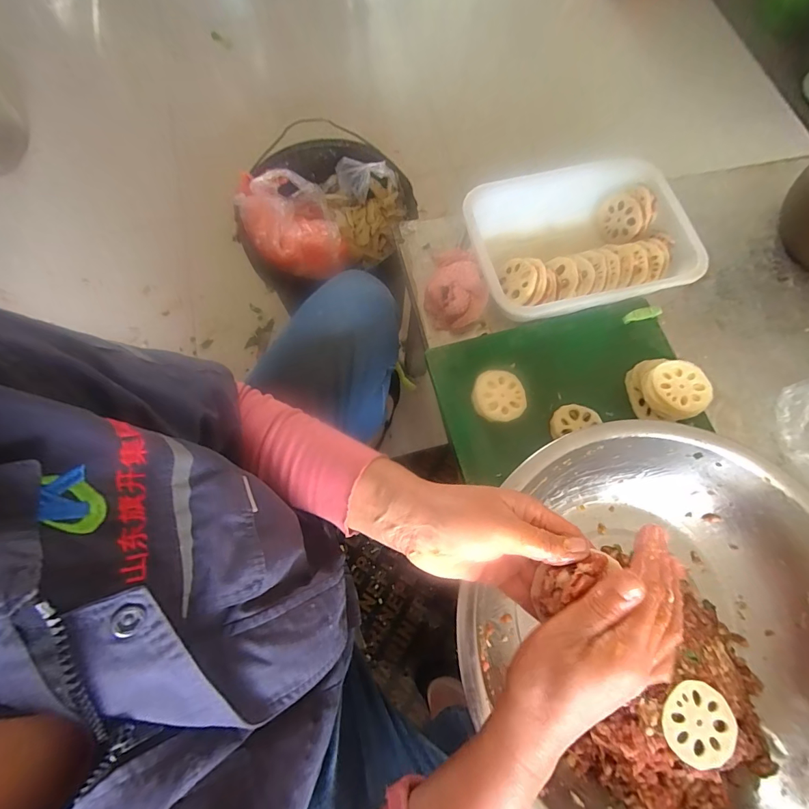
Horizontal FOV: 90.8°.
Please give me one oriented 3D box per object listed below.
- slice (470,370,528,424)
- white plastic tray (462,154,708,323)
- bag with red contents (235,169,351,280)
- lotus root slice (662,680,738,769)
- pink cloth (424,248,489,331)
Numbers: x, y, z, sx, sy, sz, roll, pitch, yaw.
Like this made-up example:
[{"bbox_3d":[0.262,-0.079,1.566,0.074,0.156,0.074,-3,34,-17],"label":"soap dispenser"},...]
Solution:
[{"bbox_3d":[0.119,-0.012,0.507,0.064,0.010,0.067,0,72,-1],"label":"slice"},{"bbox_3d":[0.235,-0.219,0.561,0.283,0.079,0.208,-13,73,-5],"label":"white plastic tray"},{"bbox_3d":[-0.198,-0.314,0.706,0.156,0.094,0.199,-22,74,-8],"label":"bag with red contents"},{"bbox_3d":[0.263,0.284,0.353,0.058,0.004,0.063,0,65,-1],"label":"lotus root slice"},{"bbox_3d":[0.069,-0.157,0.548,0.080,0.050,0.096,-3,72,-2],"label":"pink cloth"}]

